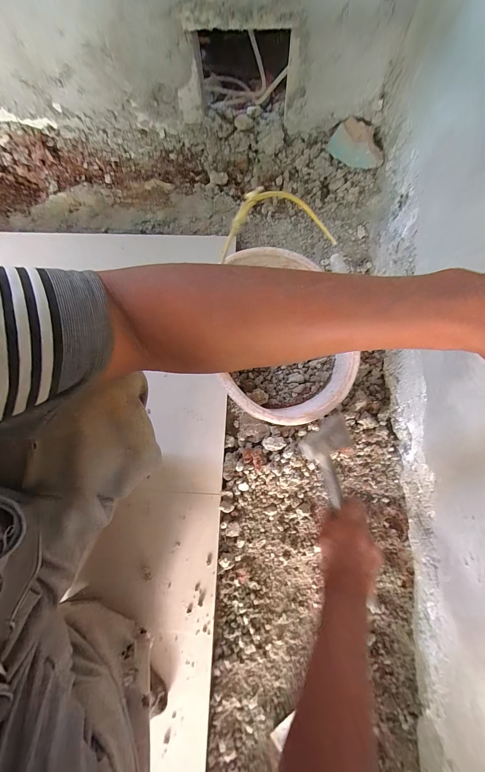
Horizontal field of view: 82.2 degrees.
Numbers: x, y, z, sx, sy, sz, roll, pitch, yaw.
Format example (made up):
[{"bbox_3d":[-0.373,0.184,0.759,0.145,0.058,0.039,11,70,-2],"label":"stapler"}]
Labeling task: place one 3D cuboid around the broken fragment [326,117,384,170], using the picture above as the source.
[{"bbox_3d":[0.293,-0.606,0.699,0.148,0.021,0.090,40,108,11],"label":"broken fragment"}]

